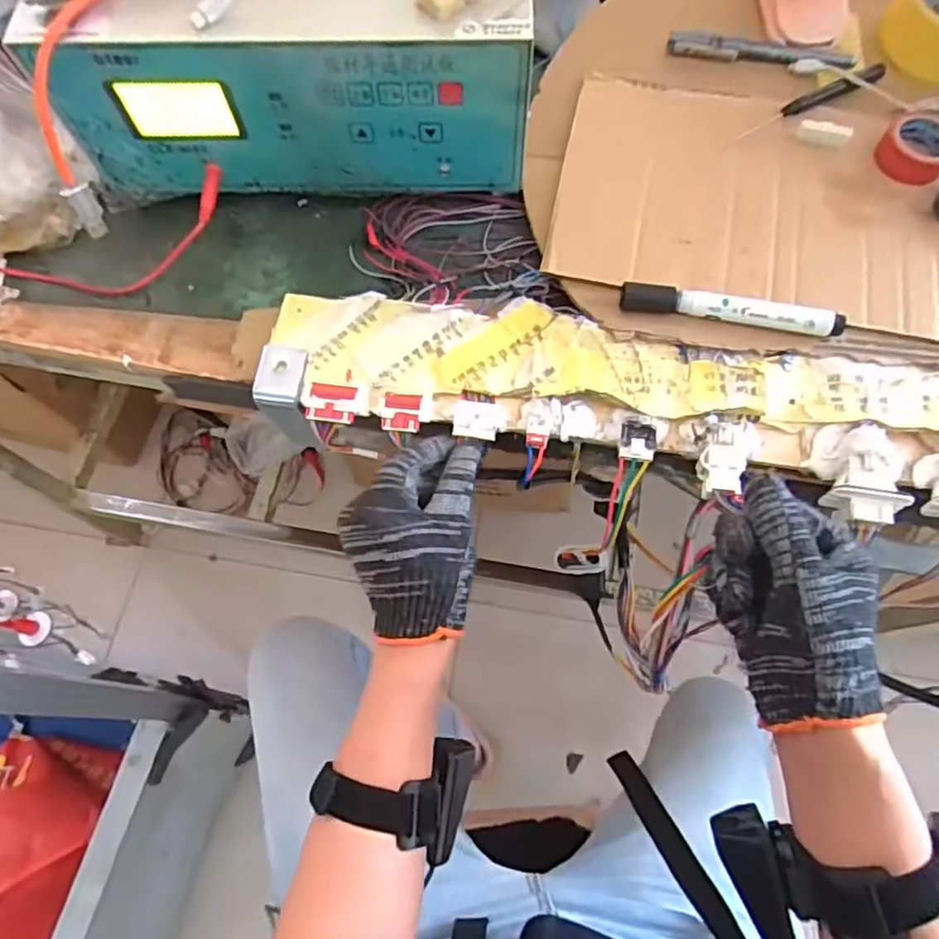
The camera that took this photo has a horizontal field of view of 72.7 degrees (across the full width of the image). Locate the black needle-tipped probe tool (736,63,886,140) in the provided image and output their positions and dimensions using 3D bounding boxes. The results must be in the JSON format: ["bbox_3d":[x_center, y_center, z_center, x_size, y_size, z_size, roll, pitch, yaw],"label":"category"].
[{"bbox_3d":[0.261,-0.282,0.484,0.145,0.011,0.013,-28,71,-10],"label":"black needle-tipped probe tool"}]

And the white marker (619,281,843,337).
[{"bbox_3d":[0.171,-0.104,0.419,0.139,0.014,0.014,11,69,5],"label":"white marker"}]

